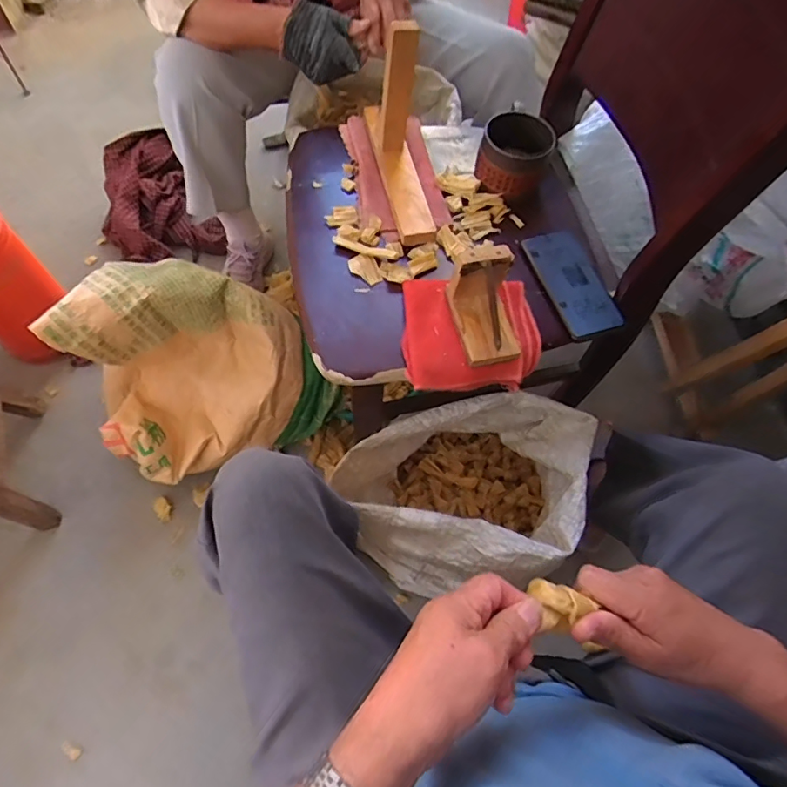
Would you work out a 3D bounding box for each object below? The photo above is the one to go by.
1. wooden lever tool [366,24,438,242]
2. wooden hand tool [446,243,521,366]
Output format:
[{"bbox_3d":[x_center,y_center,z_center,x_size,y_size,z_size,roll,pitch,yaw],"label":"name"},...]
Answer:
[{"bbox_3d":[0.012,-0.340,0.630,0.050,0.168,0.251,-10,66,-8],"label":"wooden lever tool"},{"bbox_3d":[0.107,-0.099,0.567,0.064,0.077,0.110,-11,66,-8],"label":"wooden hand tool"}]

